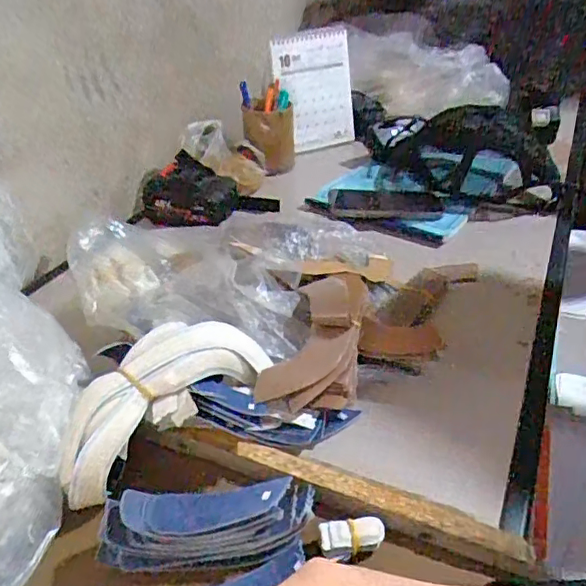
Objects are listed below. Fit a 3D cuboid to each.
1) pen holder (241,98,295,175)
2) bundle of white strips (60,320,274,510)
[{"bbox_3d":[-0.038,-0.257,0.960,0.081,0.109,0.087,-3,34,2],"label":"pen holder"},{"bbox_3d":[-0.106,0.078,0.443,0.183,0.069,0.055,-37,45,-21],"label":"bundle of white strips"}]

